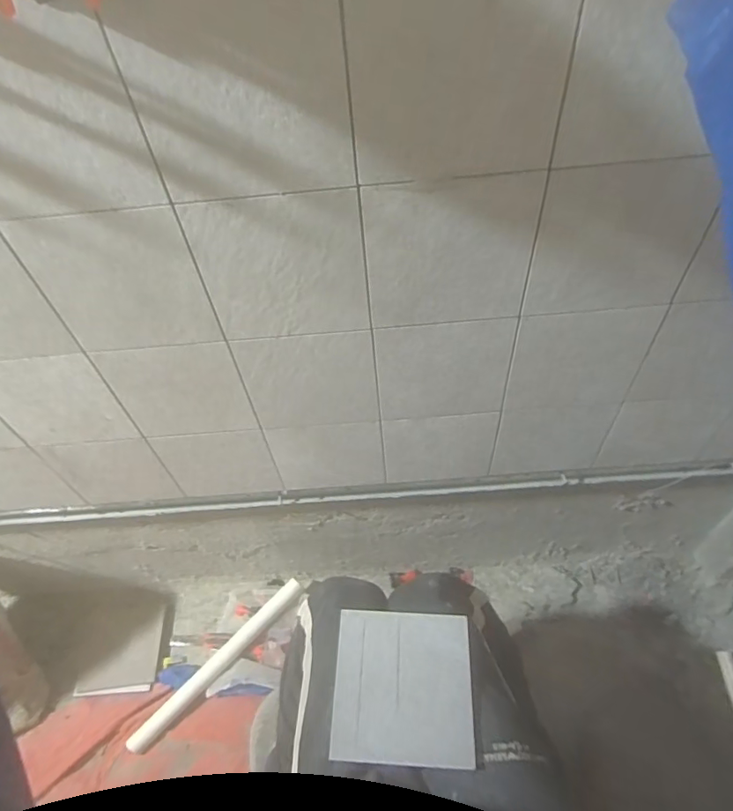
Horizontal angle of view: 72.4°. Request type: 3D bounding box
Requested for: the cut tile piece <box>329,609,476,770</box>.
[{"bbox_3d":[0.041,0.304,0.549,0.146,0.006,0.143,3,57,1],"label":"cut tile piece"}]

